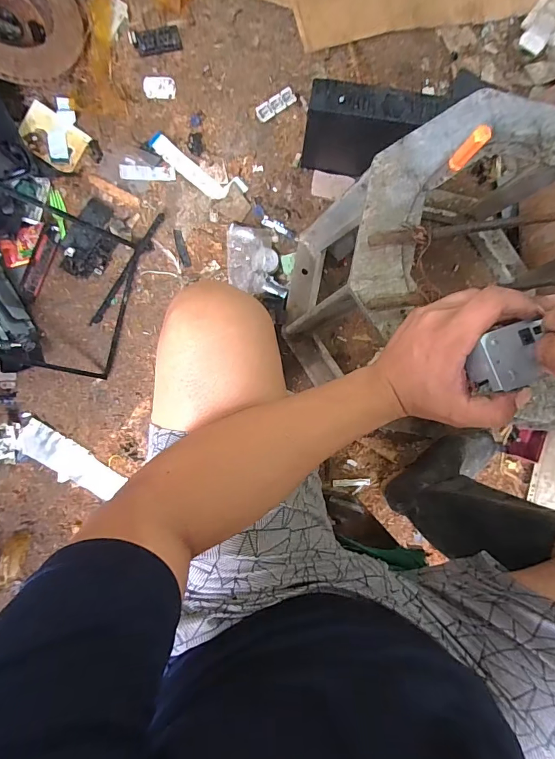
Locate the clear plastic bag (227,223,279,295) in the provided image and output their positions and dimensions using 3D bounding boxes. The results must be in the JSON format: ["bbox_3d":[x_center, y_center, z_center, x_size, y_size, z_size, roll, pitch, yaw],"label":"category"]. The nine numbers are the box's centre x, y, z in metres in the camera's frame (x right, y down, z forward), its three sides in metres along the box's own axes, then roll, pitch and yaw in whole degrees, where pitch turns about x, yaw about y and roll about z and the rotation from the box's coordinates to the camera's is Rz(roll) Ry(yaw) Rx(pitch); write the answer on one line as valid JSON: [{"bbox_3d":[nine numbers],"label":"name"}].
[{"bbox_3d":[-0.051,-0.248,0.829,0.099,0.015,0.136,-2,89,-5],"label":"clear plastic bag"}]

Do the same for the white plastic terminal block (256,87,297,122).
[{"bbox_3d":[-0.004,-0.576,0.851,0.089,0.010,0.035,-37,109,-7],"label":"white plastic terminal block"}]

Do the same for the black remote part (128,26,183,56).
[{"bbox_3d":[-0.243,-0.680,0.813,0.098,0.016,0.045,-13,90,-5],"label":"black remote part"}]

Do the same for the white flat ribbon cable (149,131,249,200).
[{"bbox_3d":[-0.166,-0.426,0.827,0.208,0.007,0.062,28,87,-4],"label":"white flat ribbon cable"}]

